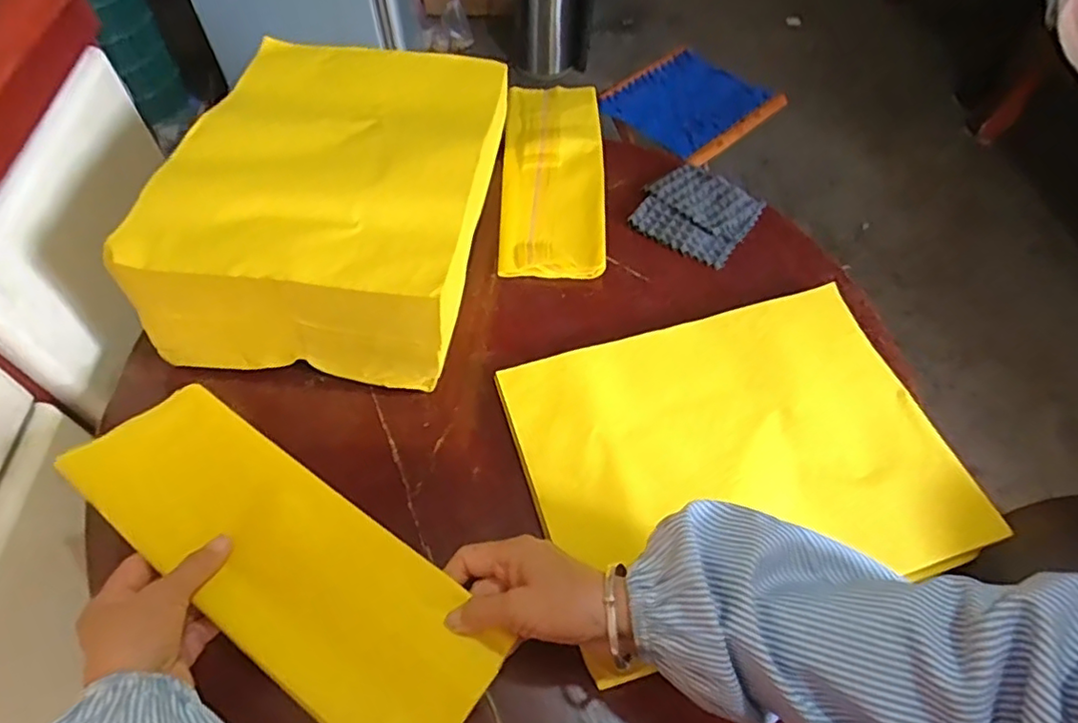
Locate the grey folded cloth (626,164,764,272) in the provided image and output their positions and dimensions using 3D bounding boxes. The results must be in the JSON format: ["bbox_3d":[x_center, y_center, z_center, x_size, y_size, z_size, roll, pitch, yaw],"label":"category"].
[{"bbox_3d":[0.179,-0.171,0.691,0.119,0.019,0.119,35,61,19],"label":"grey folded cloth"}]

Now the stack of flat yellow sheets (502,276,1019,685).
[{"bbox_3d":[0.168,0.077,0.524,0.352,0.021,0.262,-14,59,-10],"label":"stack of flat yellow sheets"}]

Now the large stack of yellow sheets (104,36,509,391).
[{"bbox_3d":[-0.190,-0.163,0.611,0.260,0.138,0.348,6,55,2],"label":"large stack of yellow sheets"}]

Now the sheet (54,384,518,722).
[{"bbox_3d":[-0.189,0.141,0.452,0.348,0.031,0.119,33,60,18],"label":"sheet"}]

